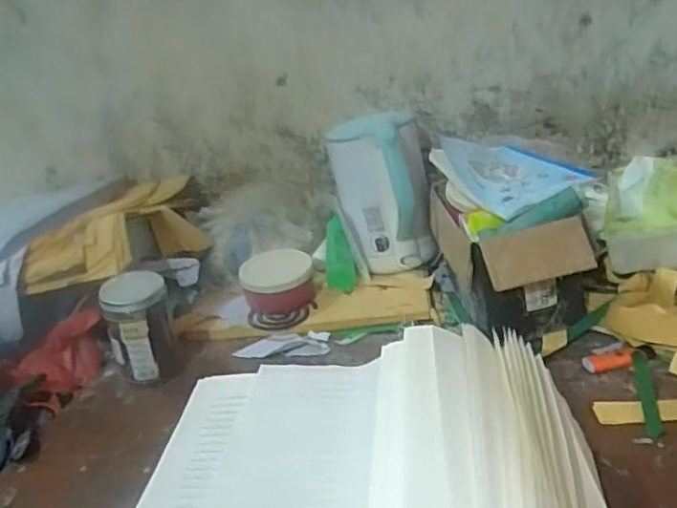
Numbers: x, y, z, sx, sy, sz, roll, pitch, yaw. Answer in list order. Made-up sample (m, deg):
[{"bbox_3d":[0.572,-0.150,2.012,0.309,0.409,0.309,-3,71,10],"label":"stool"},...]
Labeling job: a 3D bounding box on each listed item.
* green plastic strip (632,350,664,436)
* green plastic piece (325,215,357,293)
[{"bbox_3d":[0.345,0.151,0.680,0.018,0.020,0.135,1,24,19],"label":"green plastic strip"},{"bbox_3d":[-0.001,-0.008,1.006,0.050,0.035,0.154,-8,64,1],"label":"green plastic piece"}]

